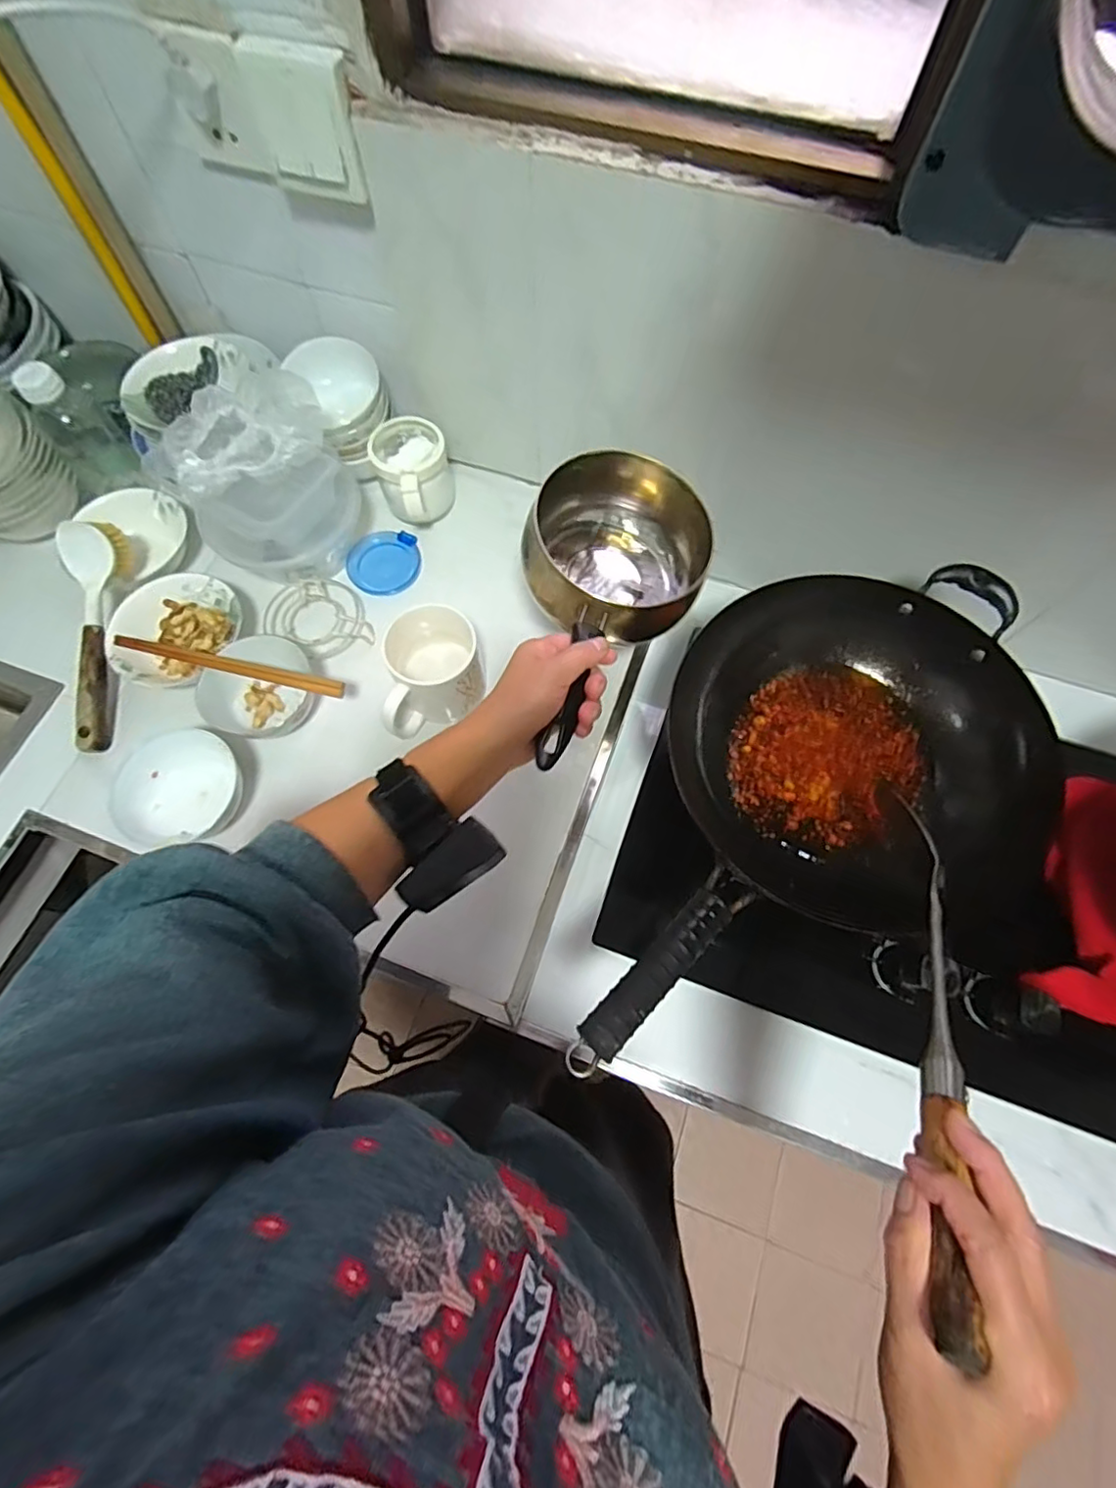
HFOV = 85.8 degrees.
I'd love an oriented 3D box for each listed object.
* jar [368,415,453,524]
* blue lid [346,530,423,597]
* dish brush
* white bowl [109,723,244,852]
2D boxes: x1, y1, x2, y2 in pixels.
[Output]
[{"bbox_3d":[-0.165,-0.306,0.698,0.087,0.082,0.108,-15,71,-7],"label":"jar"},{"bbox_3d":[-0.204,-0.213,0.706,0.081,0.009,0.075,-2,90,-12],"label":"blue lid"},{"bbox_3d":[-0.487,-0.114,0.633,0.053,0.049,0.243,-5,86,-3],"label":"dish brush"},{"bbox_3d":[-0.358,0.041,0.581,0.113,0.042,0.111,1,70,-1],"label":"white bowl"}]

